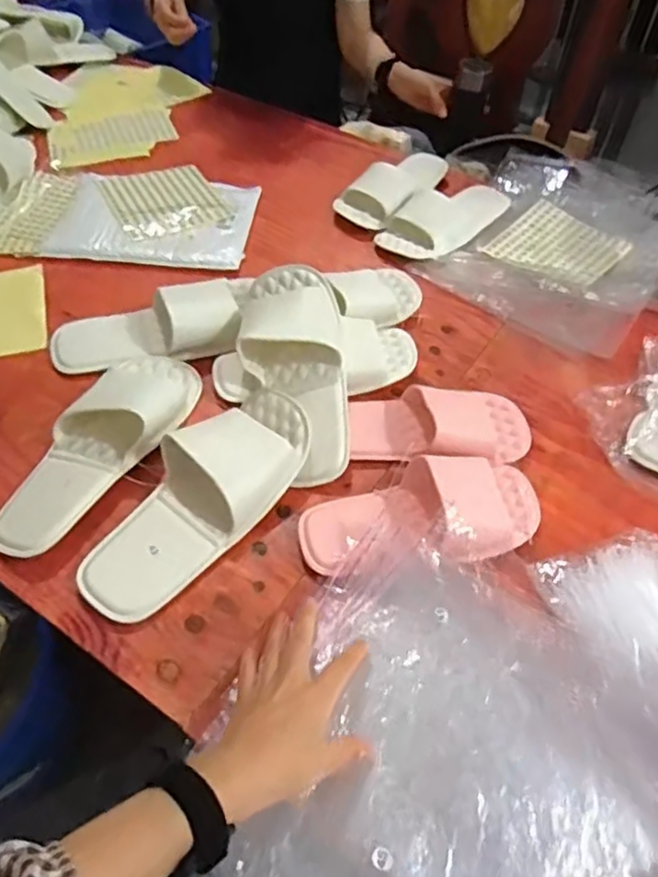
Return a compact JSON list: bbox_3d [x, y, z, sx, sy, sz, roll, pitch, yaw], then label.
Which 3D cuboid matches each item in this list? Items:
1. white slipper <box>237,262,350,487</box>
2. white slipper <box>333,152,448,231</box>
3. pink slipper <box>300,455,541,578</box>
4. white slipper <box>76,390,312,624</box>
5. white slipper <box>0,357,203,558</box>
[{"bbox_3d":[-0.039,-0.074,0.717,0.112,0.076,0.276,-1,51,-4],"label":"white slipper"},{"bbox_3d":[0.102,-0.394,1.001,0.112,0.048,0.224,26,54,16],"label":"white slipper"},{"bbox_3d":[0.089,0.068,0.612,0.236,0.050,0.105,-5,51,-8],"label":"pink slipper"},{"bbox_3d":[-0.122,0.052,0.618,0.114,0.056,0.267,30,55,19],"label":"white slipper"},{"bbox_3d":[-0.236,-0.002,0.662,0.101,0.050,0.270,21,53,13],"label":"white slipper"}]

